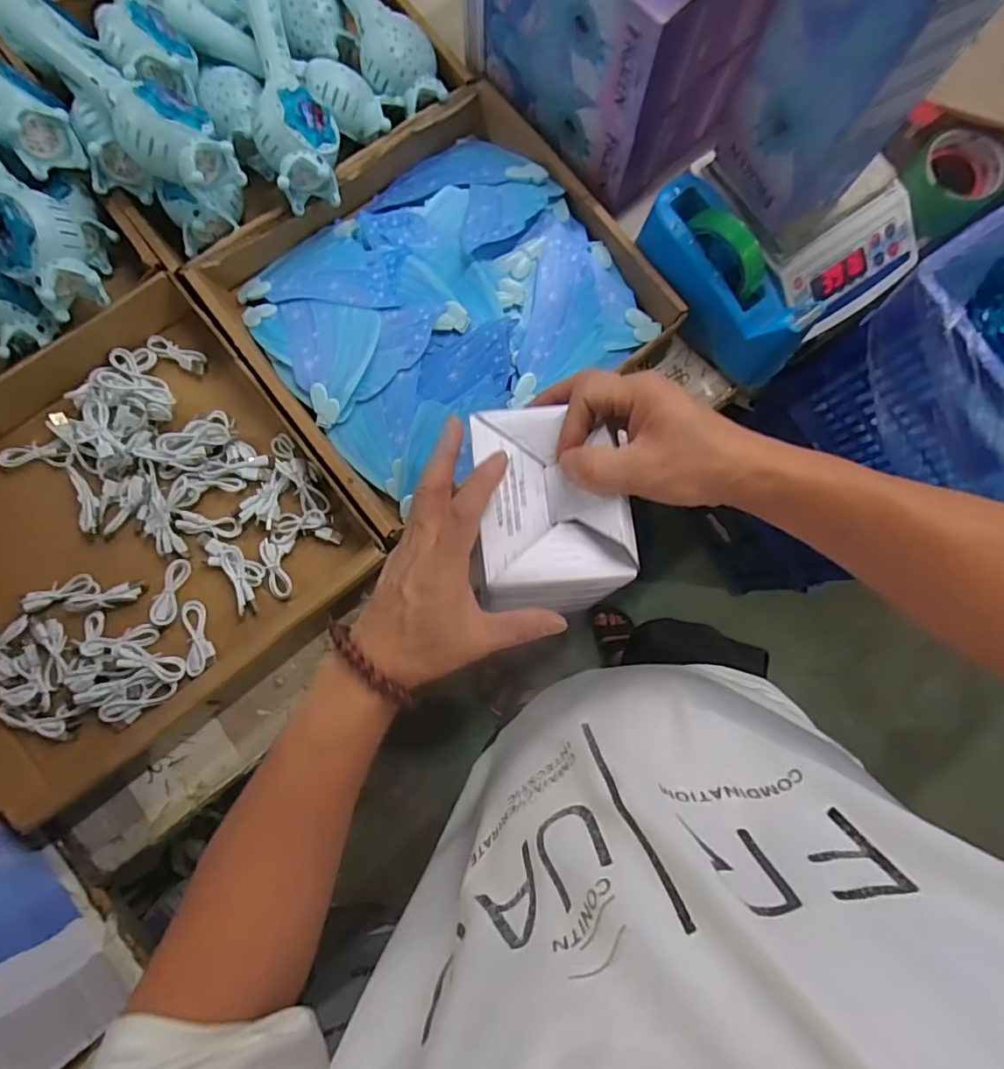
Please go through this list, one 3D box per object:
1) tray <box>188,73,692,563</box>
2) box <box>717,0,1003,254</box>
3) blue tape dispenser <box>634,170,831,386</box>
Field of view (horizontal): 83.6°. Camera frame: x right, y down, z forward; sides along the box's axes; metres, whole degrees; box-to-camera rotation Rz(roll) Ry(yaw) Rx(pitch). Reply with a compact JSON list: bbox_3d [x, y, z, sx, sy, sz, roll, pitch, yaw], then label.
[{"bbox_3d":[-0.059,-0.244,0.579,0.394,0.067,0.356,-37,85,-7],"label":"tray"},{"bbox_3d":[0.278,-0.376,0.443,0.087,0.256,0.121,-30,84,-6],"label":"box"},{"bbox_3d":[0.224,-0.254,0.563,0.078,0.100,0.206,-42,86,-8],"label":"blue tape dispenser"}]

